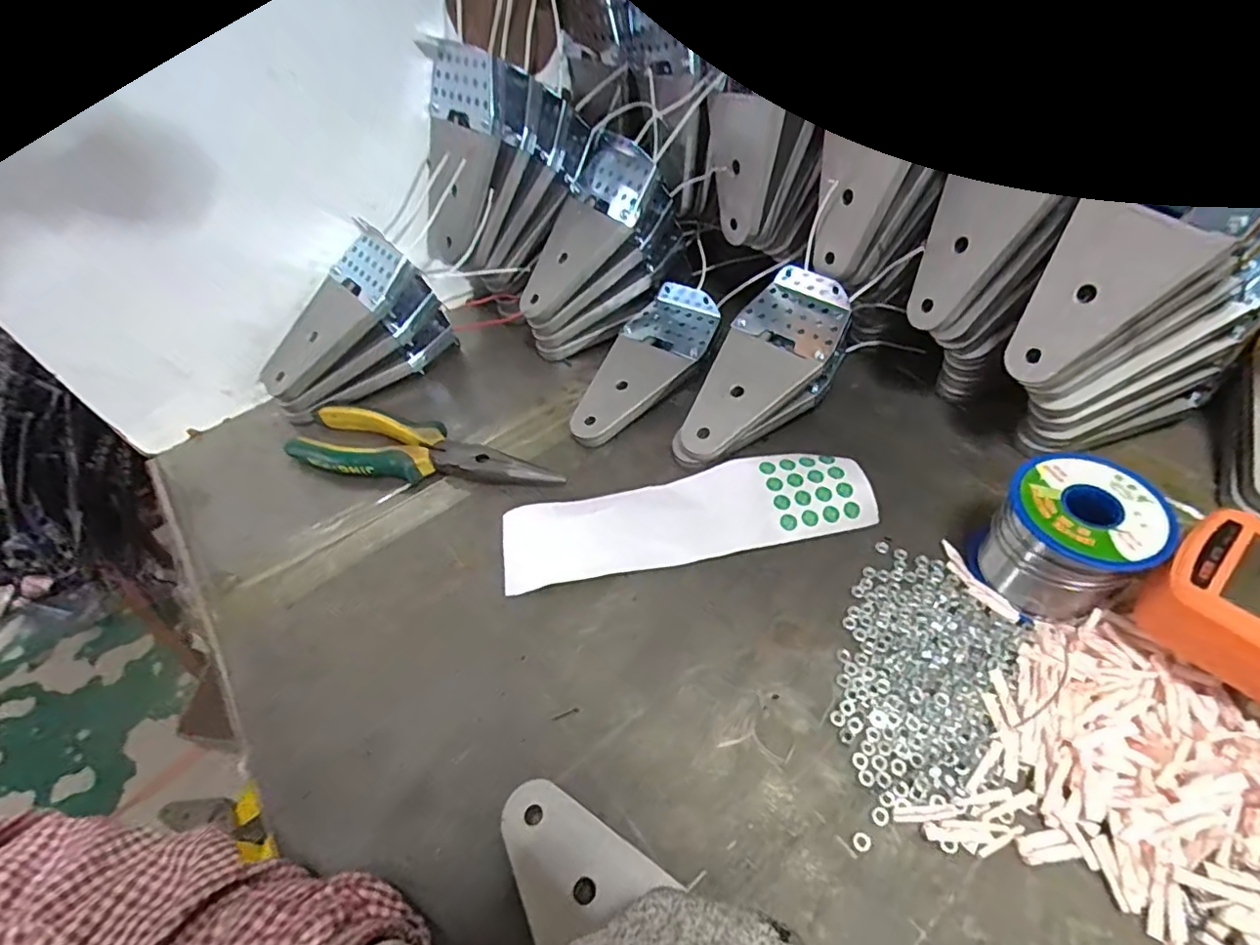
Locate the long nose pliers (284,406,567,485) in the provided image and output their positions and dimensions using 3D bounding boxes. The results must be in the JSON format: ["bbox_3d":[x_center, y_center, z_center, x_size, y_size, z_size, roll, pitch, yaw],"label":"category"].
[{"bbox_3d":[-0.139,-0.016,0.396,0.189,0.027,0.048,8,52,12],"label":"long nose pliers"}]

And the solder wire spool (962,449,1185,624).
[{"bbox_3d":[0.218,0.035,0.294,0.062,0.060,0.063,-3,50,3],"label":"solder wire spool"}]

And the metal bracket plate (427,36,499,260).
[{"bbox_3d":[-0.125,-0.217,0.415,0.023,0.142,0.064,-14,45,-42],"label":"metal bracket plate"}]

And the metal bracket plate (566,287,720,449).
[{"bbox_3d":[0.009,-0.078,0.424,0.067,0.018,0.144,28,68,25],"label":"metal bracket plate"}]

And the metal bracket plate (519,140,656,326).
[{"bbox_3d":[-0.034,-0.176,0.432,0.064,0.015,0.140,38,99,31],"label":"metal bracket plate"}]

